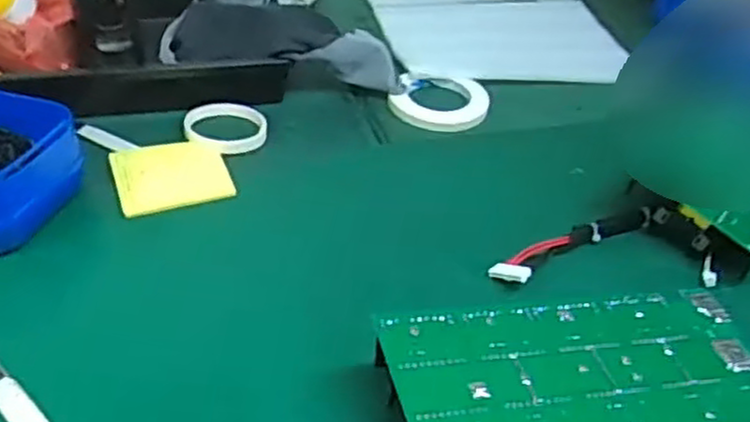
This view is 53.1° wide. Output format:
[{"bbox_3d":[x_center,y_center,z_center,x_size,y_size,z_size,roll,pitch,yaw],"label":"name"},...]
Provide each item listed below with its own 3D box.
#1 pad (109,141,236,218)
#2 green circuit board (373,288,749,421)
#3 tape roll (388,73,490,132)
[{"bbox_3d":[-0.202,-0.037,0.745,0.107,0.009,0.092,-13,43,-21],"label":"pad"},{"bbox_3d":[0.153,0.115,0.525,0.285,0.035,0.134,-6,41,-14],"label":"green circuit board"},{"bbox_3d":[0.078,-0.131,0.896,0.115,0.014,0.115,3,40,-3],"label":"tape roll"}]

